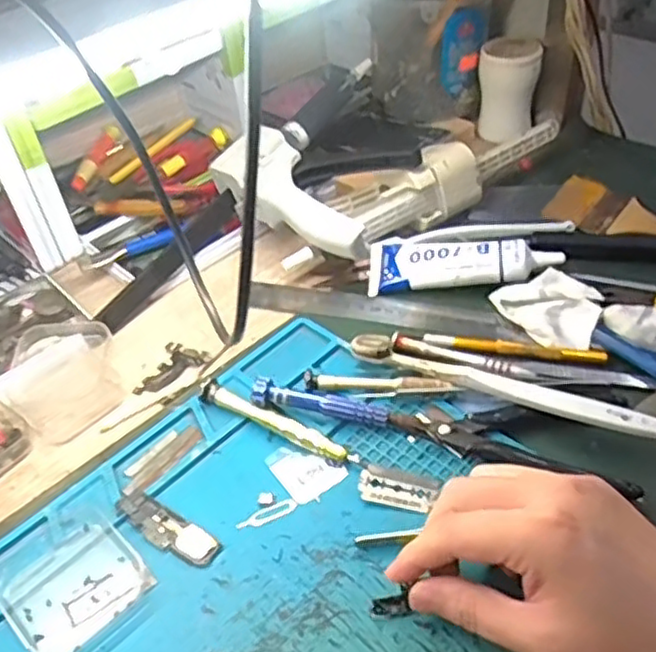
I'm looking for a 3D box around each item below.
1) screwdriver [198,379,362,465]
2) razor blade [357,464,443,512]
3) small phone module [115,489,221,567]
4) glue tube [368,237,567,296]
[{"bbox_3d":[-0.032,0.059,0.418,0.110,0.015,0.012,20,49,25],"label":"screwdriver"},{"bbox_3d":[0.039,0.089,0.384,0.042,0.004,0.025,12,51,9],"label":"razor blade"},{"bbox_3d":[-0.089,0.109,0.377,0.066,0.004,0.020,21,49,26],"label":"small phone module"},{"bbox_3d":[0.098,-0.055,0.512,0.134,0.028,0.053,2,44,8],"label":"glue tube"}]

